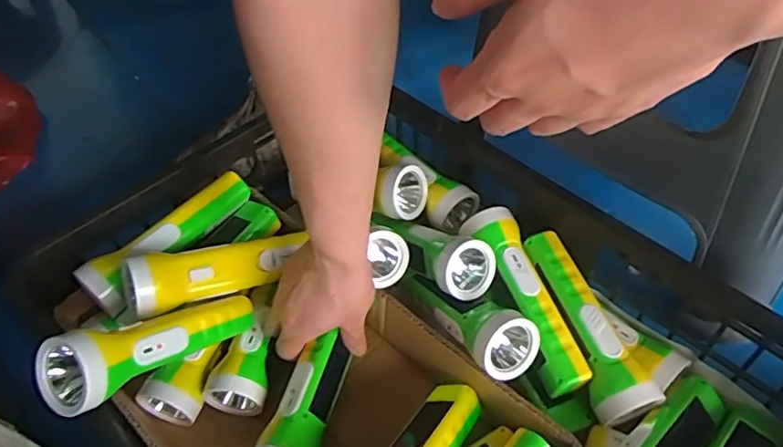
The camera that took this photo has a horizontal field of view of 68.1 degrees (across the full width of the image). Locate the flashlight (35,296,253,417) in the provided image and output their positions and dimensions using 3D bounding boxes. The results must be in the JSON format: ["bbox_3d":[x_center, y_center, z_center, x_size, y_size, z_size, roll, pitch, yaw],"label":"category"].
[{"bbox_3d":[-0.171,0.086,0.437,0.045,0.045,0.164,29,23,25],"label":"flashlight"}]

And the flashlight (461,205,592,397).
[{"bbox_3d":[0.112,0.065,0.505,0.041,0.042,0.171,-18,64,-10],"label":"flashlight"}]

